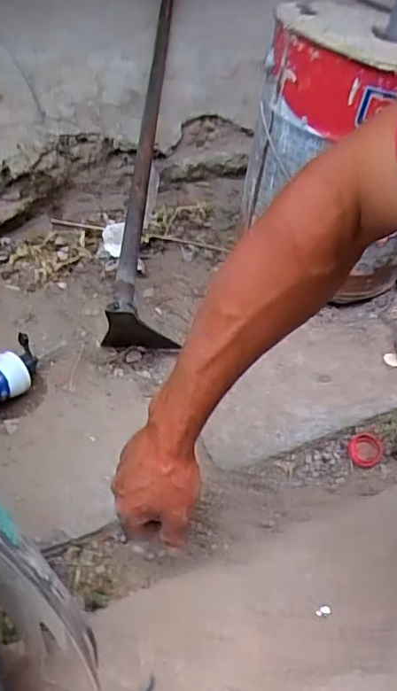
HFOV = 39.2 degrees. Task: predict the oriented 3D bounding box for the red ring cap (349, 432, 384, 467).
[{"bbox_3d":[0.209,0.129,0.691,0.042,0.004,0.041,2,69,-5],"label":"red ring cap"}]

